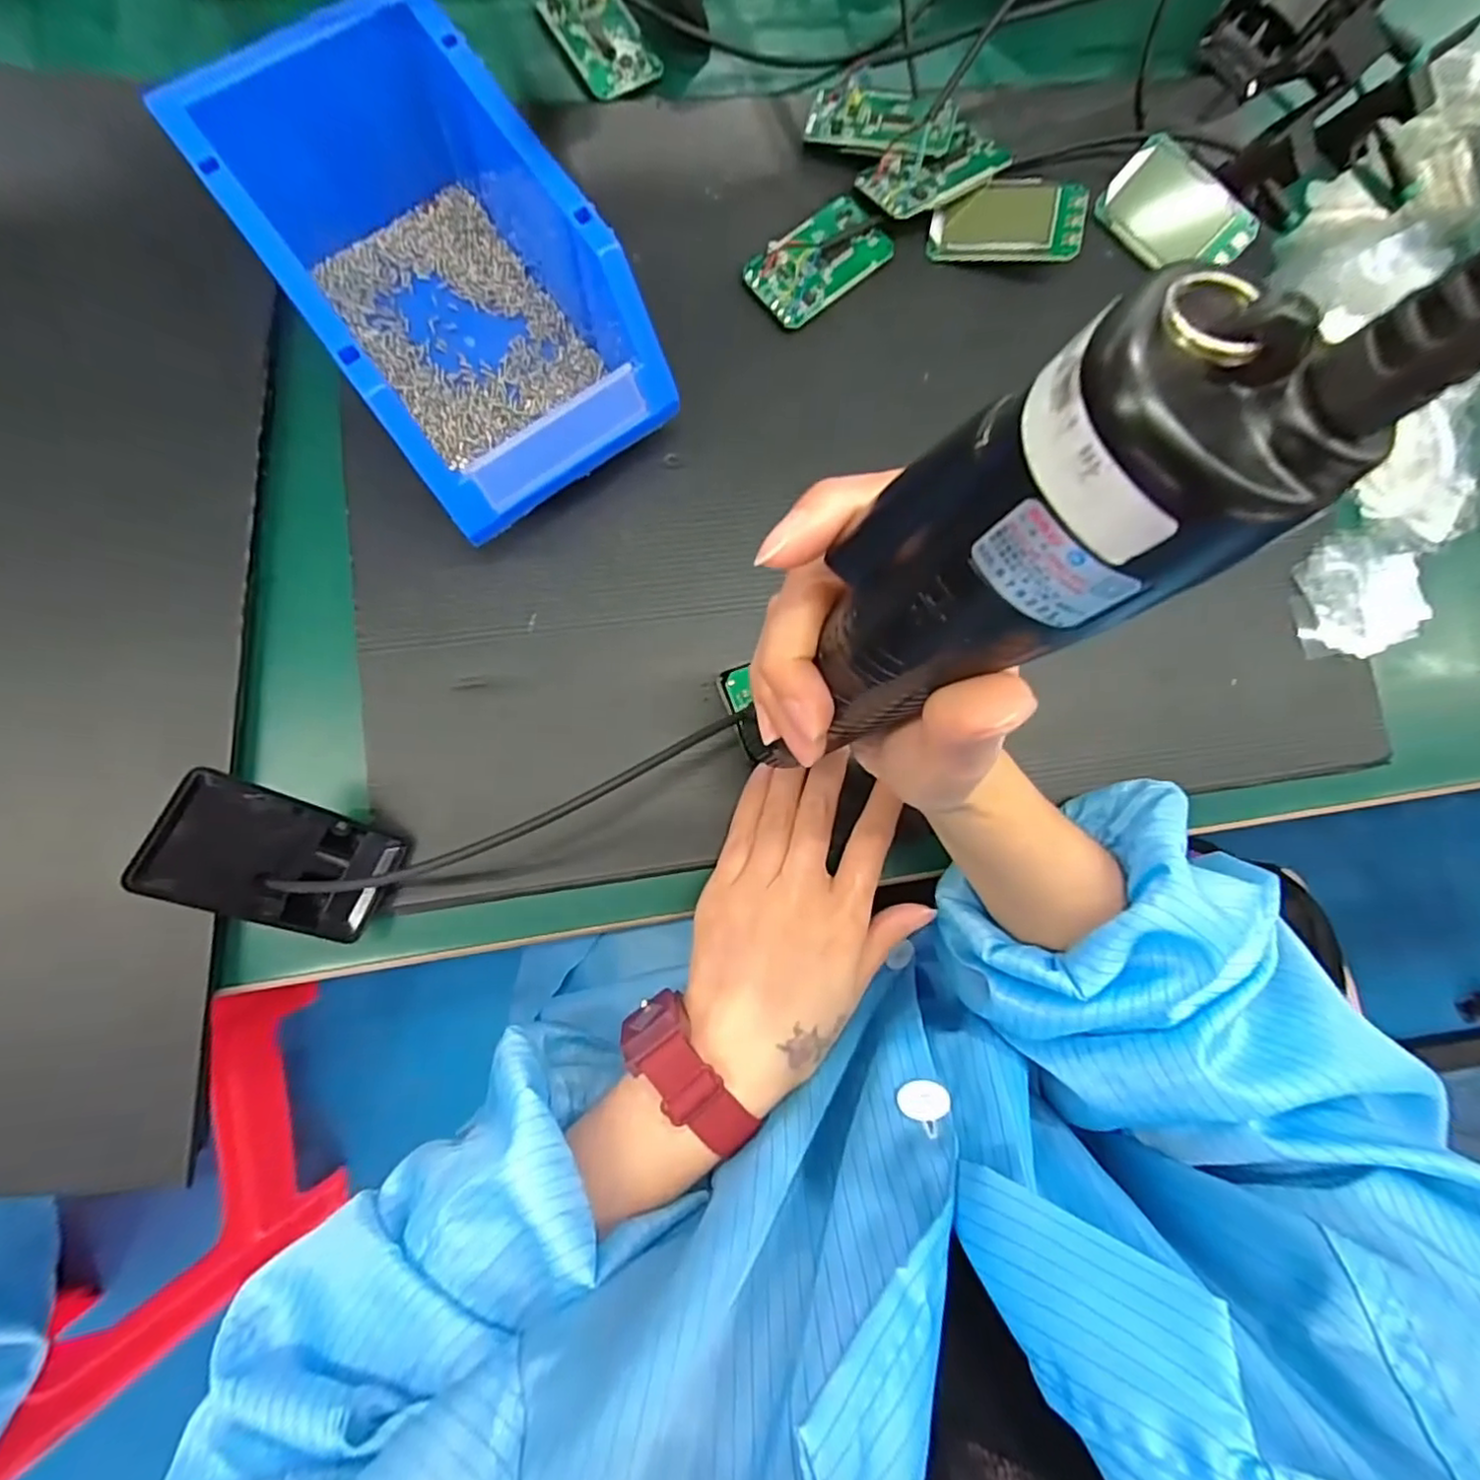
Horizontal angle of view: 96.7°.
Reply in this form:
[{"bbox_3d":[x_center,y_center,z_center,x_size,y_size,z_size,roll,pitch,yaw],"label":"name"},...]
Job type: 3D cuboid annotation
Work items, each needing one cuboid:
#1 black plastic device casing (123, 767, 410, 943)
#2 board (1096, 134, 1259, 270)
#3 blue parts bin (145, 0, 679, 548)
[{"bbox_3d":[-0.184,0.049,0.265,0.084,0.013,0.049,34,72,-39],"label":"black plastic device casing"},{"bbox_3d":[0.232,-0.281,0.353,0.074,0.012,0.045,47,113,5],"label":"board"},{"bbox_3d":[-0.122,-0.191,0.283,0.110,0.080,0.176,-36,87,-8],"label":"blue parts bin"}]

